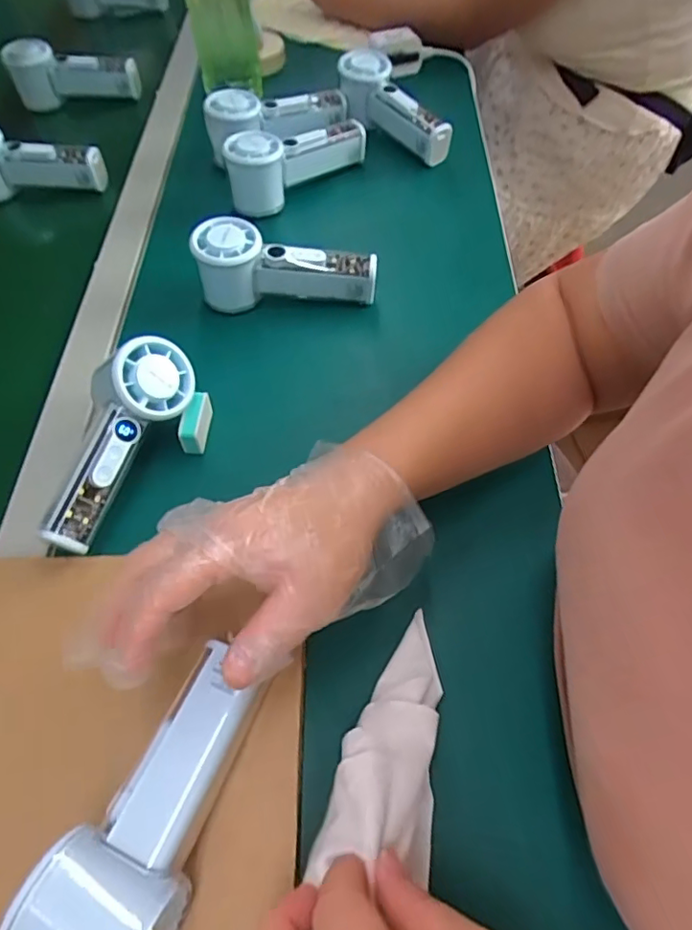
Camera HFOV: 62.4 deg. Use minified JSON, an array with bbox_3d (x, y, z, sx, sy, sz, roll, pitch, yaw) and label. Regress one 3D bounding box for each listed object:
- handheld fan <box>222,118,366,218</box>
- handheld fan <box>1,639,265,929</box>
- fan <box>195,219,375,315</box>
[{"bbox_3d":[-0.051,-0.309,0.576,0.152,0.070,0.048,-39,63,-18],"label":"handheld fan"},{"bbox_3d":[-0.088,0.165,0.274,0.055,0.052,0.141,15,47,14],"label":"handheld fan"},{"bbox_3d":[-0.052,-0.167,0.493,0.153,0.065,0.052,3,58,-8],"label":"fan"}]

